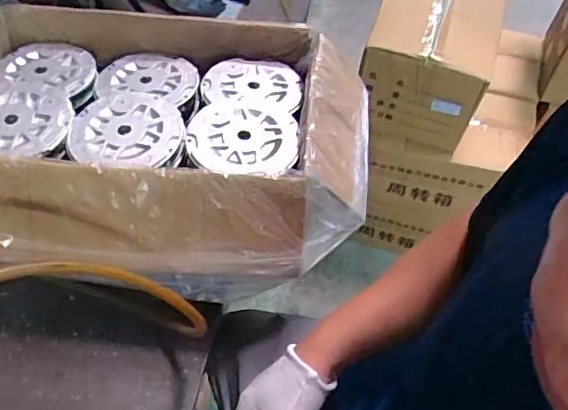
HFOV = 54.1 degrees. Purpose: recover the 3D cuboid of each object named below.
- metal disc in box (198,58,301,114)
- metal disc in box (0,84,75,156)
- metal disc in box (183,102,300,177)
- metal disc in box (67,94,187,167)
[{"bbox_3d":[-0.042,-0.160,0.745,0.130,0.015,0.105,4,55,0],"label":"metal disc in box"},{"bbox_3d":[-0.329,-0.108,0.686,0.128,0.016,0.120,1,55,-2],"label":"metal disc in box"},{"bbox_3d":[-0.048,-0.082,0.676,0.132,0.011,0.111,9,56,4],"label":"metal disc in box"},{"bbox_3d":[-0.194,-0.097,0.689,0.137,0.008,0.121,8,56,3],"label":"metal disc in box"}]

